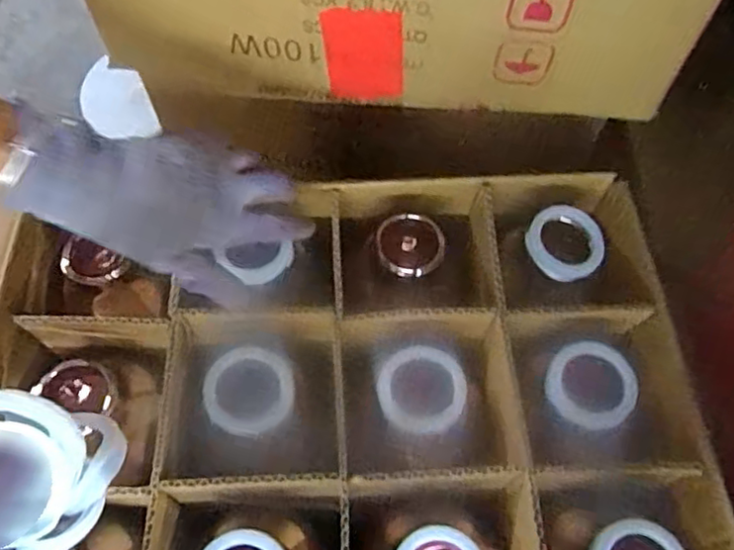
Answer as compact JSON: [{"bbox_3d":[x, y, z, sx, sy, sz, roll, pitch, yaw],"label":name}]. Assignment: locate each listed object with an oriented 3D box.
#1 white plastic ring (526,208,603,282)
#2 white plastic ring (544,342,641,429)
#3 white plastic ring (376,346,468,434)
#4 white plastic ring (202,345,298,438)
[{"bbox_3d":[0.148,-0.025,0.467,0.054,0.012,0.054,0,61,0],"label":"white plastic ring"},{"bbox_3d":[0.148,0.073,0.418,0.055,0.006,0.058,-13,62,26],"label":"white plastic ring"},{"bbox_3d":[0.037,0.077,0.422,0.058,0.004,0.056,-2,74,7],"label":"white plastic ring"},{"bbox_3d":[-0.078,0.076,0.415,0.060,0.004,0.057,-2,65,4],"label":"white plastic ring"}]

